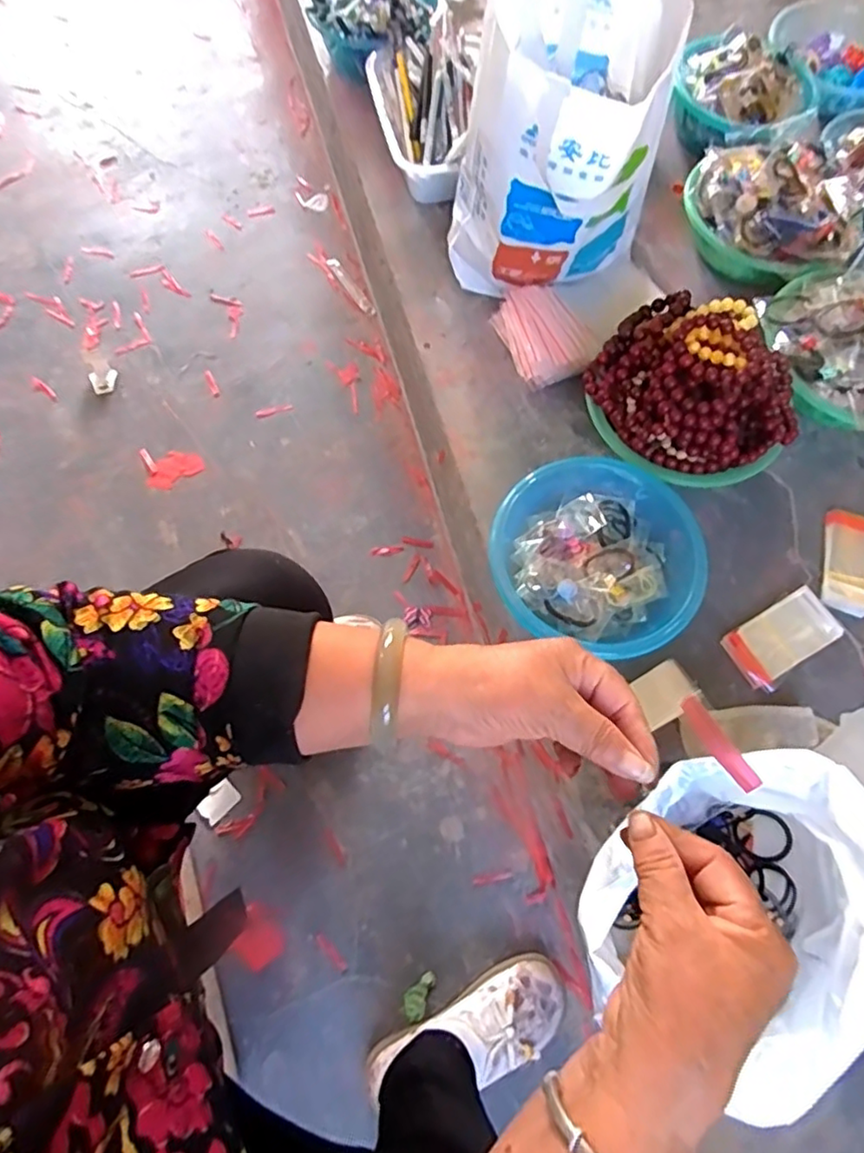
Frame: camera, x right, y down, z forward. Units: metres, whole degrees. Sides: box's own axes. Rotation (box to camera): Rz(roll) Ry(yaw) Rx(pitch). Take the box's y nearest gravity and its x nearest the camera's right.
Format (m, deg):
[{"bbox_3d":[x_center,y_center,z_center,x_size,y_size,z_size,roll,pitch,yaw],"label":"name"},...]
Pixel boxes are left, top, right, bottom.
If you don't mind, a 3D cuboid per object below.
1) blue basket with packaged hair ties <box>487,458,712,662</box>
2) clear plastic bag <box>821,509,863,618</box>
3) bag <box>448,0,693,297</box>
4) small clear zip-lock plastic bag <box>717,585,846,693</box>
[{"bbox_3d":[0.182,-0.021,0.682,0.219,0.081,0.209,0,70,0],"label":"blue basket with packaged hair ties"},{"bbox_3d":[0.494,-0.020,0.719,0.055,0.018,0.133,17,71,6],"label":"clear plastic bag"},{"bbox_3d":[0.149,-0.505,0.718,0.220,0.289,0.231,18,70,5],"label":"bag"},{"bbox_3d":[0.393,0.071,0.683,0.130,0.019,0.069,-30,73,-11],"label":"small clear zip-lock plastic bag"}]

